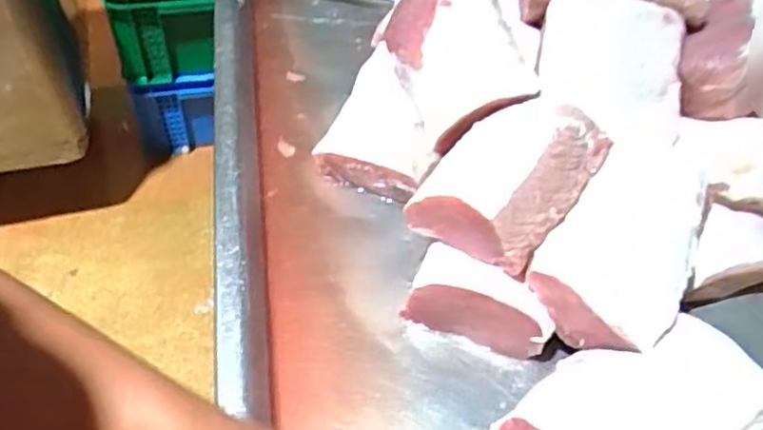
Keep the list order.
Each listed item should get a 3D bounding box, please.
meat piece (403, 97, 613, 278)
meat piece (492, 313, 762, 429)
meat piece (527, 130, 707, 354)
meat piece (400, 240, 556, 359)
[{"bbox_3d":[0.114,-0.039,0.591,0.112,0.061,0.173,31,55,20],"label":"meat piece"},{"bbox_3d":[0.197,0.156,0.523,0.172,0.058,0.137,-32,60,-27],"label":"meat piece"},{"bbox_3d":[0.212,0.015,0.587,0.108,0.059,0.206,28,54,18],"label":"meat piece"},{"bbox_3d":[0.084,0.073,0.581,0.120,0.064,0.045,21,52,11],"label":"meat piece"}]

